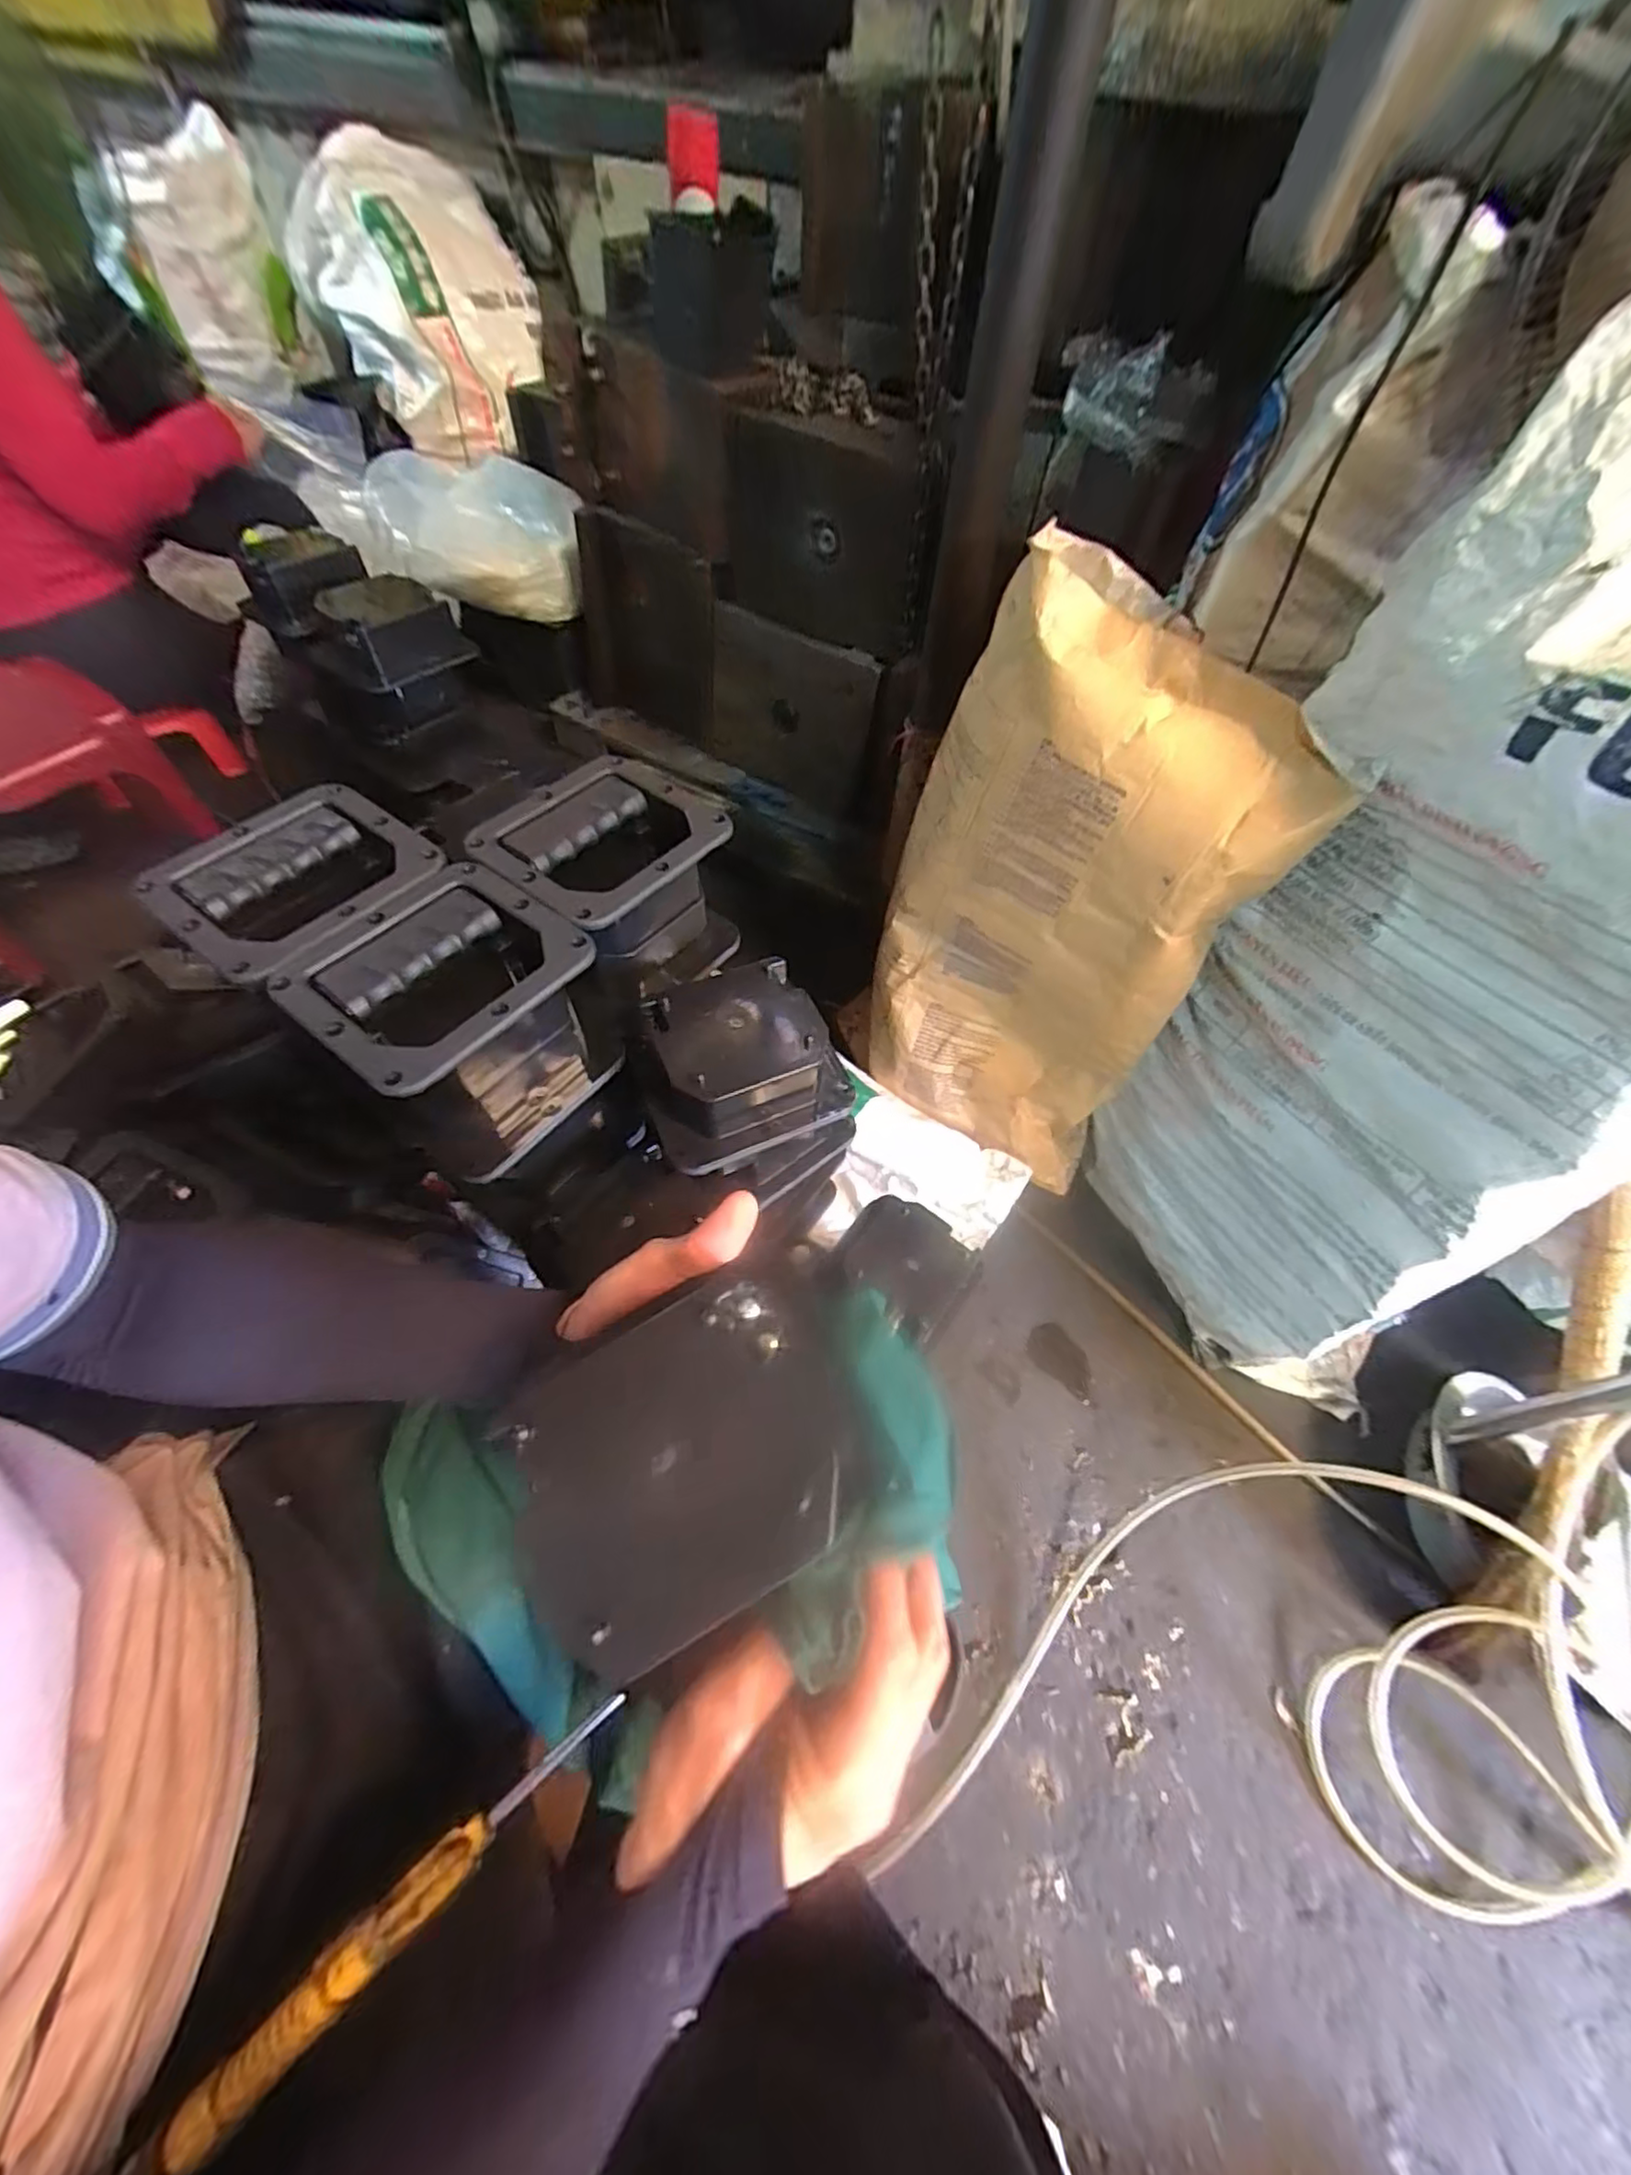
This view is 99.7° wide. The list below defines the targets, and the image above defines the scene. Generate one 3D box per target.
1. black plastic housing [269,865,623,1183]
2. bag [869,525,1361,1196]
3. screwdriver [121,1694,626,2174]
[{"bbox_3d":[-0.235,-0.043,0.472,0.141,0.129,0.152,32,61,17],"label":"black plastic housing"},{"bbox_3d":[0.230,-0.158,0.718,0.317,0.588,0.075,31,53,17],"label":"bag"},{"bbox_3d":[-0.163,0.318,0.259,0.191,0.019,0.018,-37,66,-24],"label":"screwdriver"}]

